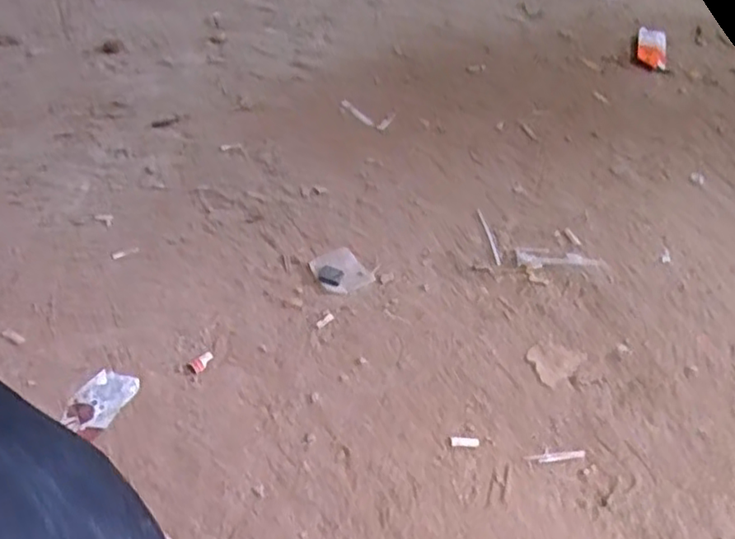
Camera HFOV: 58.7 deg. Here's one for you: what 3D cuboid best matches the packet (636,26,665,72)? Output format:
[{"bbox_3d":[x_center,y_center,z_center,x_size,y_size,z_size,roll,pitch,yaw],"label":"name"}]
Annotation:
[{"bbox_3d":[0.514,-0.404,1.184,0.053,0.034,0.106,11,50,10],"label":"packet"}]

